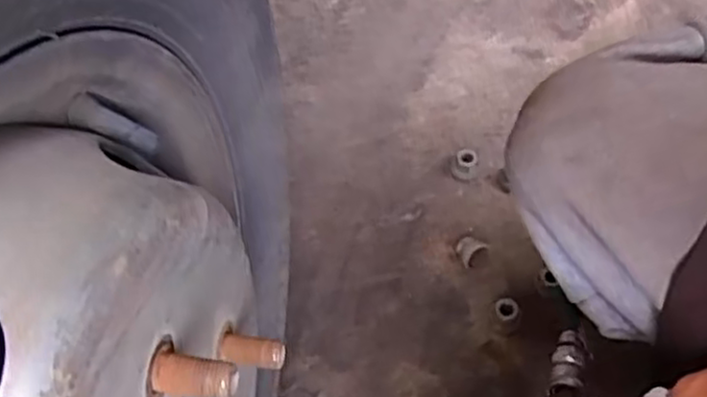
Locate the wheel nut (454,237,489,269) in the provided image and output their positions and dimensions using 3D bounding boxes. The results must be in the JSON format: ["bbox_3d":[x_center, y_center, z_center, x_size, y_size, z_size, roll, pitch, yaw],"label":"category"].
[{"bbox_3d":[0.123,0.055,0.735,0.033,0.024,0.028,-8,57,-3],"label":"wheel nut"}]

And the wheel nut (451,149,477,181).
[{"bbox_3d":[0.121,-0.039,0.793,0.028,0.032,0.027,7,57,11],"label":"wheel nut"}]

